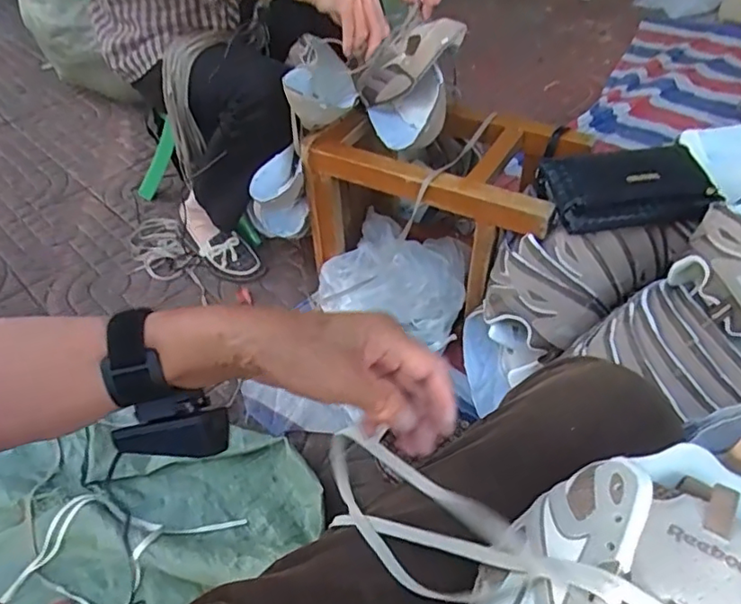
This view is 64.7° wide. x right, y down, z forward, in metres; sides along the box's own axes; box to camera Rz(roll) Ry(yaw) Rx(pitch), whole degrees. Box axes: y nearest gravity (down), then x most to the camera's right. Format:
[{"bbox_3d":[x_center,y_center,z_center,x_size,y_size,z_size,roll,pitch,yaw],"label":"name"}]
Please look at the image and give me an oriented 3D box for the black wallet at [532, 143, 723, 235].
[{"bbox_3d":[0.329,-0.150,0.755,0.205,0.032,0.105,-8,72,1],"label":"black wallet"}]

